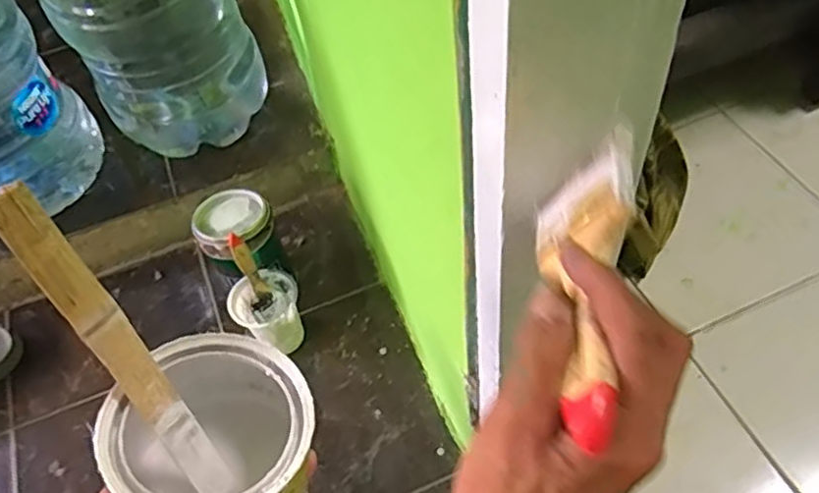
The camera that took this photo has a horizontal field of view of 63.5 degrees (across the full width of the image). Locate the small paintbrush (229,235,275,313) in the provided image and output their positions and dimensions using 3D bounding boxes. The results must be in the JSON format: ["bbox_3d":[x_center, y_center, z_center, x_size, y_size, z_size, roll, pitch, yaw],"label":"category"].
[{"bbox_3d":[-0.209,0.033,0.857,0.029,0.113,0.016,-28,31,-17],"label":"small paintbrush"}]

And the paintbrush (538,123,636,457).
[{"bbox_3d":[0.076,0.015,0.297,0.015,0.059,0.156,29,48,-18],"label":"paintbrush"}]

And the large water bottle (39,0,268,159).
[{"bbox_3d":[-0.351,-0.325,0.907,0.200,0.442,0.175,15,57,17],"label":"large water bottle"}]

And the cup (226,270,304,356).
[{"bbox_3d":[-0.188,0.097,0.906,0.089,0.101,0.080,-29,56,-17],"label":"cup"}]

